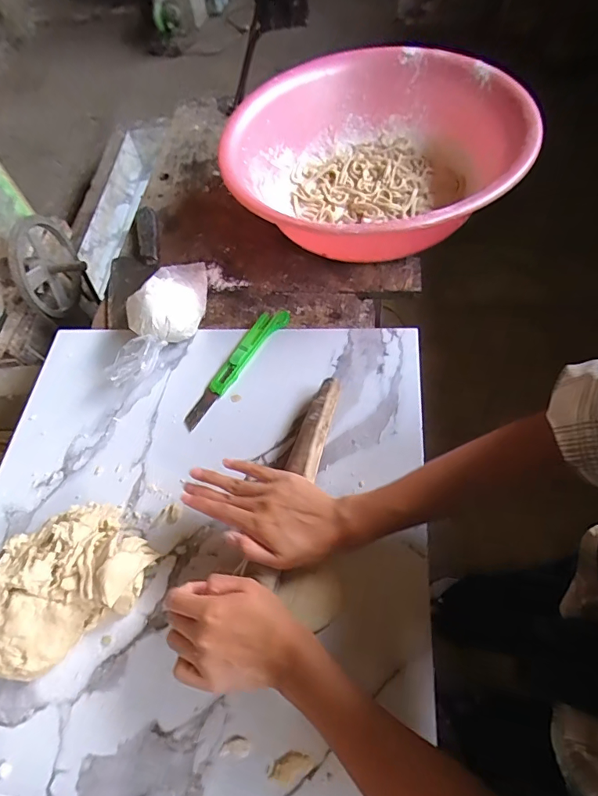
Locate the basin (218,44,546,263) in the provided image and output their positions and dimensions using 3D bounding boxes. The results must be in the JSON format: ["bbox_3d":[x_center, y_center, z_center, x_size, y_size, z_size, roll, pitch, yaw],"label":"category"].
[{"bbox_3d":[0.107,-0.338,0.650,0.393,0.144,0.402,-3,58,5],"label":"basin"}]

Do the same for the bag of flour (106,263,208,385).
[{"bbox_3d":[-0.175,-0.115,0.579,0.088,0.072,0.213,5,59,10],"label":"bag of flour"}]

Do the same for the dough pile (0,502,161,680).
[{"bbox_3d":[-0.232,0.172,0.429,0.155,0.054,0.124,-36,61,-15],"label":"dough pile"}]

